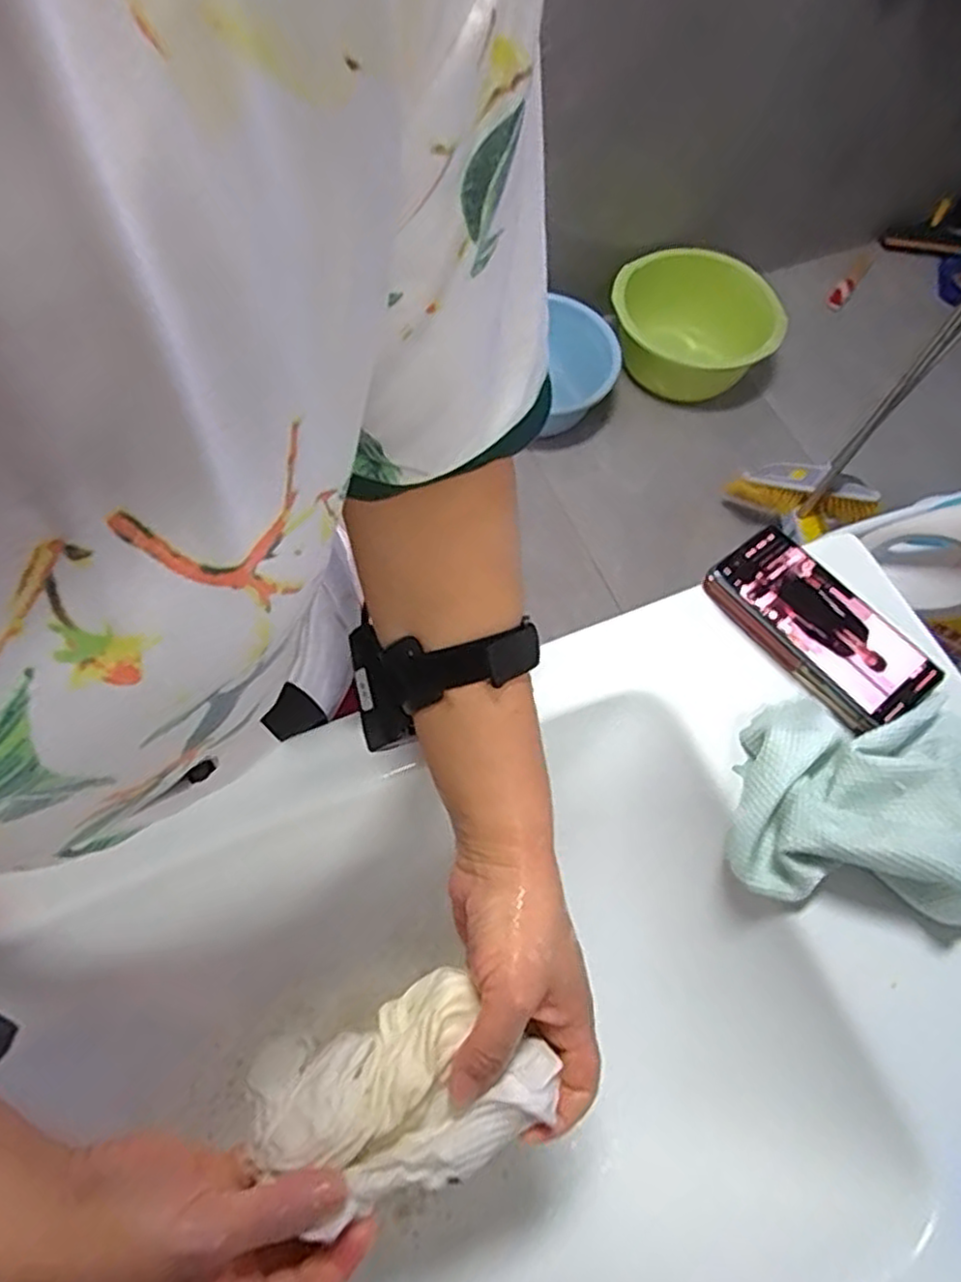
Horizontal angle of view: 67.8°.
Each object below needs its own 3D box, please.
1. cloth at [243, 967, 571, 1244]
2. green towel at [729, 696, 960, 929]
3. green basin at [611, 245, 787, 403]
[{"bbox_3d":[-0.041,0.220,0.353,0.138,0.054,0.080,-19,68,-11],"label":"cloth"},{"bbox_3d":[0.287,0.101,0.445,0.242,0.053,0.140,8,65,1],"label":"green towel"},{"bbox_3d":[0.516,-0.772,1.745,0.388,0.228,0.388,1,65,-2],"label":"green basin"}]

